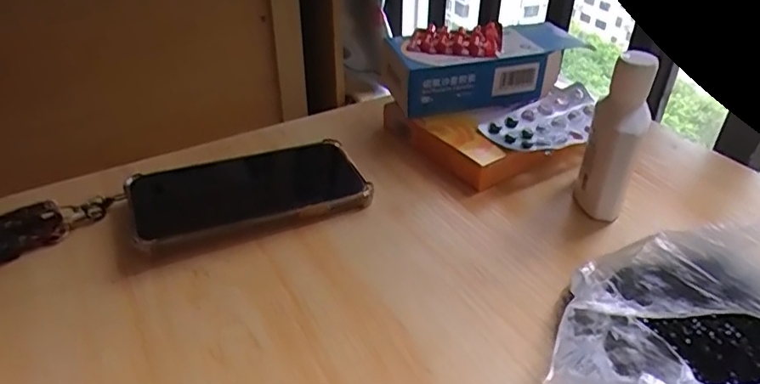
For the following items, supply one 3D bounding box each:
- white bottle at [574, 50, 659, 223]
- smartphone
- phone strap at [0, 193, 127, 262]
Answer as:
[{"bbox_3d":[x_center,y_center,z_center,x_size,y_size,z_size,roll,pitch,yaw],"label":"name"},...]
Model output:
[{"bbox_3d":[0.154,-0.030,0.362,0.031,0.116,0.029,13,37,16],"label":"white bottle"},{"bbox_3d":[-0.092,-0.002,0.389,0.157,0.013,0.083,-13,38,-18],"label":"smartphone"},{"bbox_3d":[-0.229,0.024,0.360,0.115,0.022,0.030,-26,43,-32],"label":"phone strap"}]

